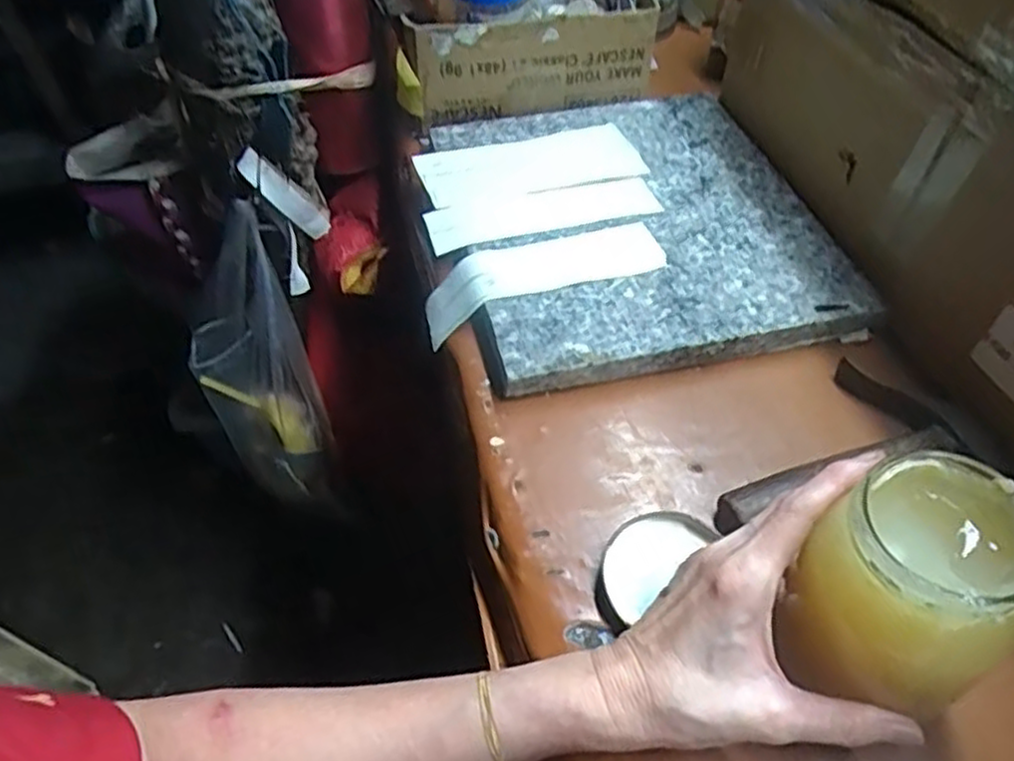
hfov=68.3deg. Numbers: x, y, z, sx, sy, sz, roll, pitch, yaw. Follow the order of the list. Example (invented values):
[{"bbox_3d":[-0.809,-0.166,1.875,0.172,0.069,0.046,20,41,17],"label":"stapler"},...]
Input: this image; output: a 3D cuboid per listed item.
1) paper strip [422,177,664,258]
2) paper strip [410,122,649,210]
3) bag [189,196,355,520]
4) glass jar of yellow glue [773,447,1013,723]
[{"bbox_3d":[0.029,-0.128,0.567,0.174,0.008,0.049,-11,50,-8],"label":"paper strip"},{"bbox_3d":[0.019,-0.176,0.609,0.175,0.008,0.087,-16,48,-13],"label":"paper strip"},{"bbox_3d":[-0.259,0.010,0.793,0.111,0.349,0.131,-22,52,-17],"label":"bag"},{"bbox_3d":[0.160,0.082,0.306,0.070,0.088,0.072,-1,49,1],"label":"glass jar of yellow glue"}]

